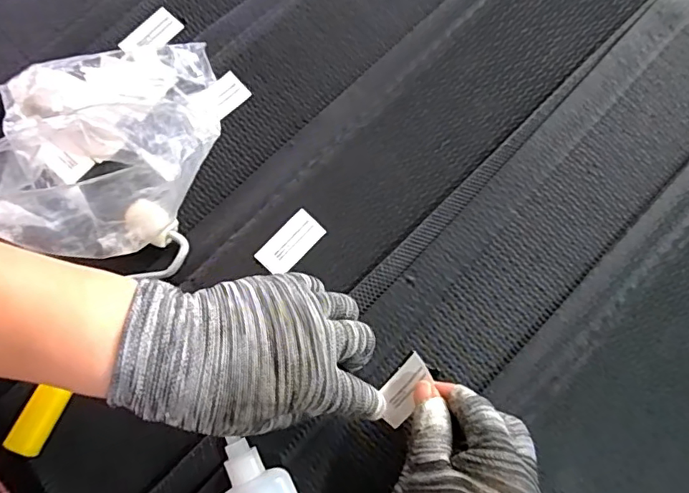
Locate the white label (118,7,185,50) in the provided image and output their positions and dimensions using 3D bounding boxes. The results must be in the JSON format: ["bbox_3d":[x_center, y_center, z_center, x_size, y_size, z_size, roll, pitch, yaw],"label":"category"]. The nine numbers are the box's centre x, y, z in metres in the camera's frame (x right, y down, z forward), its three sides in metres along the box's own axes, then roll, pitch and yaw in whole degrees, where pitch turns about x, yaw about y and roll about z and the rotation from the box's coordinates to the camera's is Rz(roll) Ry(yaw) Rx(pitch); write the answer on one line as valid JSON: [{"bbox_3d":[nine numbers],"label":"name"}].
[{"bbox_3d":[-0.157,-0.171,0.421,0.049,0.008,0.026,-44,91,-11],"label":"white label"}]

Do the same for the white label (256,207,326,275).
[{"bbox_3d":[-0.039,-0.002,0.381,0.027,0.006,0.050,43,81,7],"label":"white label"}]

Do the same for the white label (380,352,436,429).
[{"bbox_3d":[0.041,0.097,0.351,0.024,0.007,0.047,45,109,24],"label":"white label"}]

